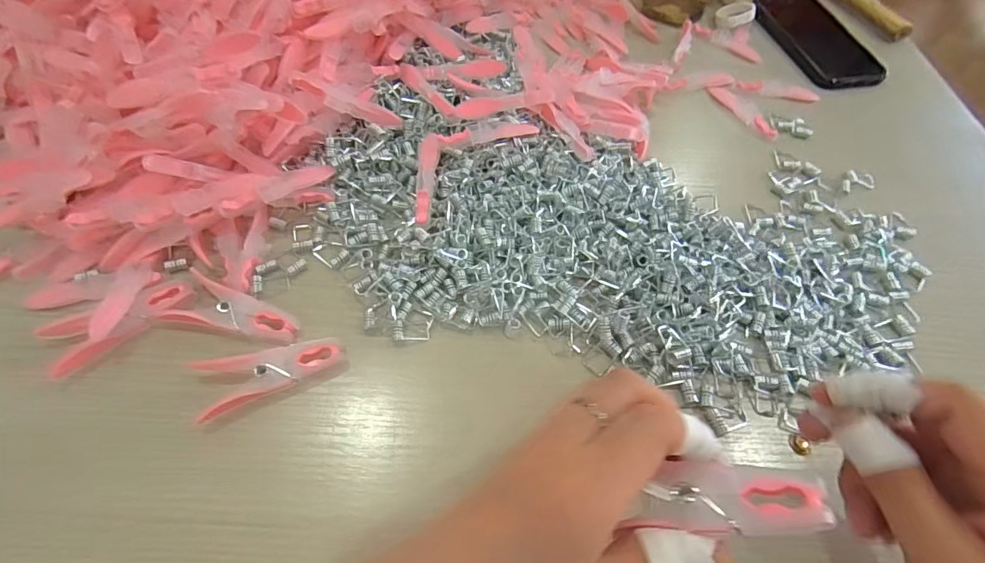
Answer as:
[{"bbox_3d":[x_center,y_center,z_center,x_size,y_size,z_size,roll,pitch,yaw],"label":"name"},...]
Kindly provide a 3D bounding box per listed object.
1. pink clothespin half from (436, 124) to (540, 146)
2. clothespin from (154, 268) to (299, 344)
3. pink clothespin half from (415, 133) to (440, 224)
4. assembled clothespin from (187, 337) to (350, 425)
[{"bbox_3d":[-0.002,-0.109,0.344,0.076,0.012,0.010,-18,60,-14],"label":"pink clothespin half"},{"bbox_3d":[-0.155,0.020,0.281,0.077,0.010,0.032,21,72,0],"label":"clothespin"},{"bbox_3d":[-0.046,-0.072,0.331,0.013,0.010,0.069,3,70,-1],"label":"pink clothespin half"},{"bbox_3d":[-0.123,0.051,0.266,0.077,0.013,0.032,-17,60,-13],"label":"assembled clothespin"}]

